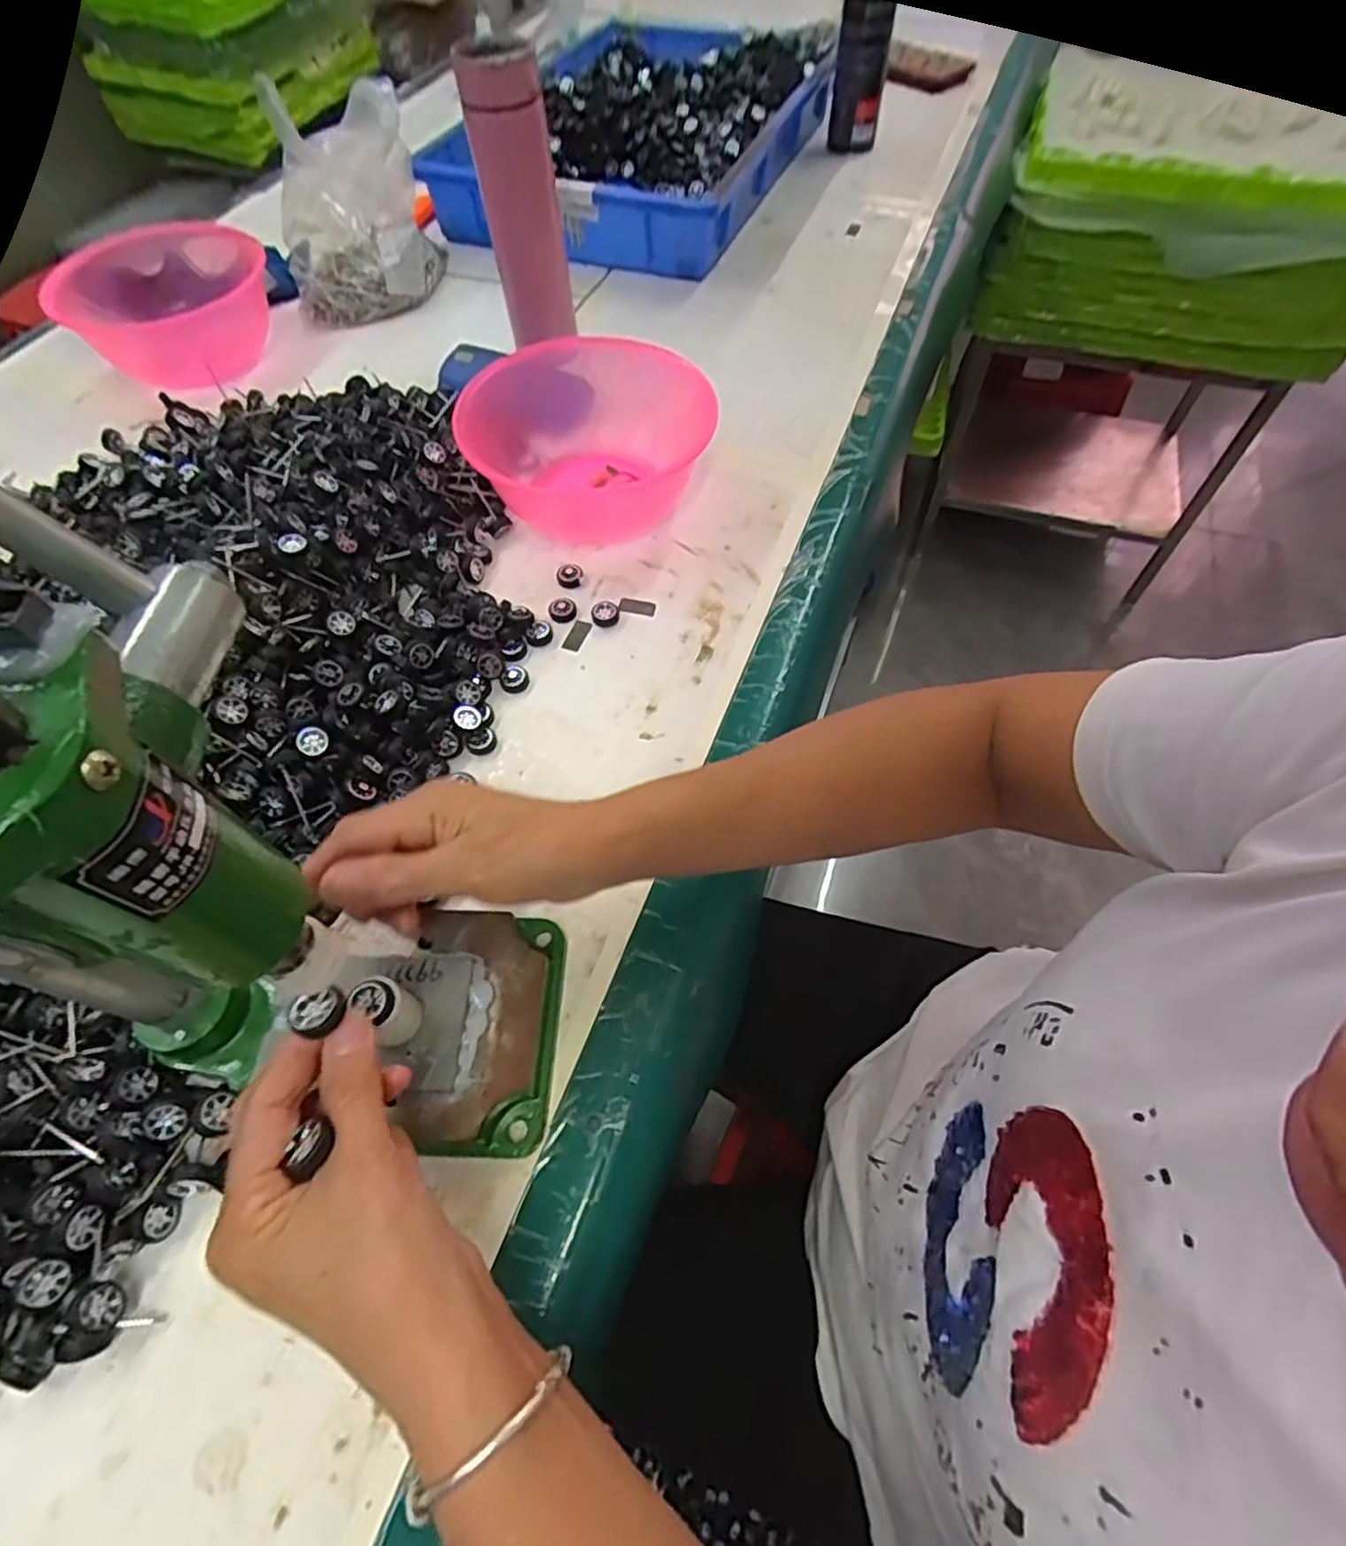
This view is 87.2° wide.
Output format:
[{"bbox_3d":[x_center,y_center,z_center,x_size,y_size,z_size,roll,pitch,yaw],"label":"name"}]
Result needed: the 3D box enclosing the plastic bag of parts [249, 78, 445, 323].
[{"bbox_3d":[-0.352,-0.624,0.761,0.158,0.155,0.203,-18,60,-10],"label":"plastic bag of parts"}]

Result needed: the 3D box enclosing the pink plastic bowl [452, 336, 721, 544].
[{"bbox_3d":[-0.069,-0.278,0.582,0.167,0.077,0.169,0,59,0],"label":"pink plastic bowl"}]

